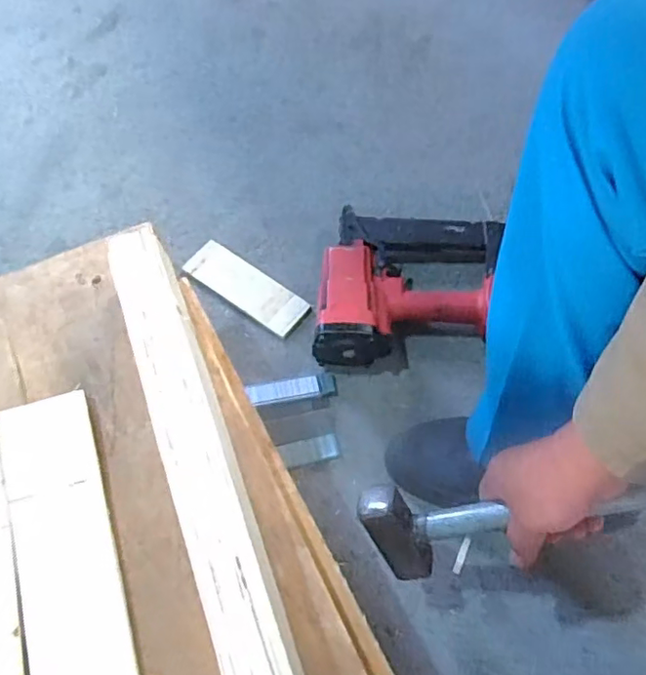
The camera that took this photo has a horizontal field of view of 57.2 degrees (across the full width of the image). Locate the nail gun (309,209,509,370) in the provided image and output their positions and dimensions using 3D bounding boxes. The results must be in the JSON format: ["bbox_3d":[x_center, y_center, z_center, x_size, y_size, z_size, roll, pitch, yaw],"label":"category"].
[{"bbox_3d":[0.116,-0.070,0.772,0.228,0.081,0.240,7,64,2],"label":"nail gun"}]

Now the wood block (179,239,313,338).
[{"bbox_3d":[-0.104,-0.070,0.808,0.181,0.010,0.062,35,69,15],"label":"wood block"}]

